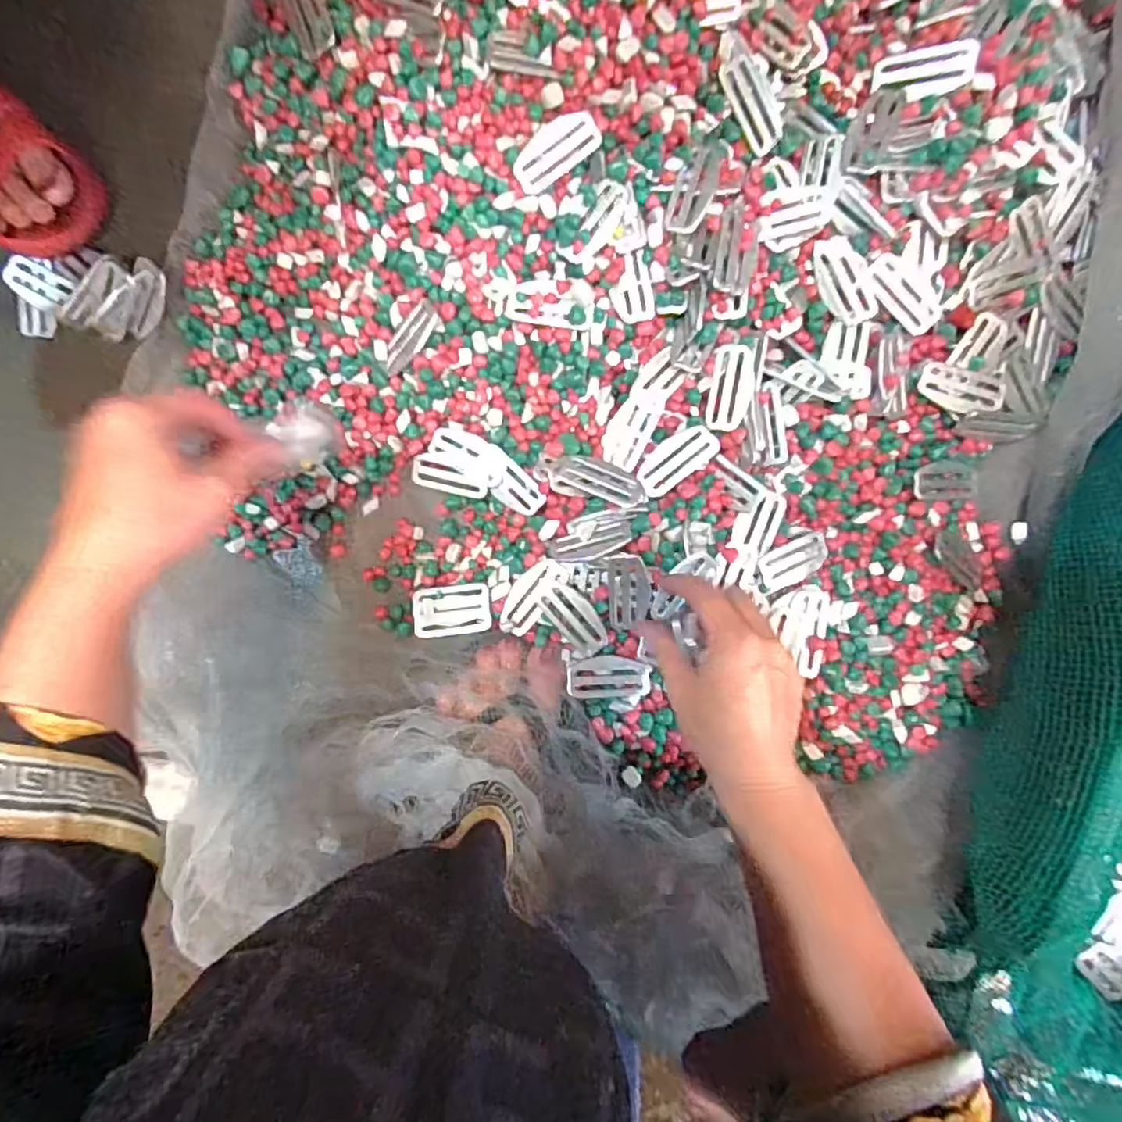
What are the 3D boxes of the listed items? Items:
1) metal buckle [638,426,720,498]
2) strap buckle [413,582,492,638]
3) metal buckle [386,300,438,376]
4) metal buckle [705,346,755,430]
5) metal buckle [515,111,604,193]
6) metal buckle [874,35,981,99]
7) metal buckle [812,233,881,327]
[{"bbox_3d":[0.083,-0.072,0.434,0.061,0.005,0.028,-36,81,9],"label":"metal buckle"},{"bbox_3d":[-0.081,0.036,0.452,0.060,0.007,0.037,-6,78,7],"label":"strap buckle"},{"bbox_3d":[-0.107,-0.158,0.435,0.055,0.004,0.021,-43,77,16],"label":"metal buckle"},{"bbox_3d":[0.120,-0.121,0.426,0.024,0.006,0.058,9,93,-2],"label":"metal buckle"},{"bbox_3d":[-0.003,-0.268,0.398,0.059,0.008,0.029,-38,94,1],"label":"metal buckle"},{"bbox_3d":[0.236,-0.318,0.397,0.058,0.005,0.031,6,92,27],"label":"metal buckle"},{"bbox_3d":[0.202,-0.198,0.432,0.031,0.009,0.061,-23,98,18],"label":"metal buckle"}]

